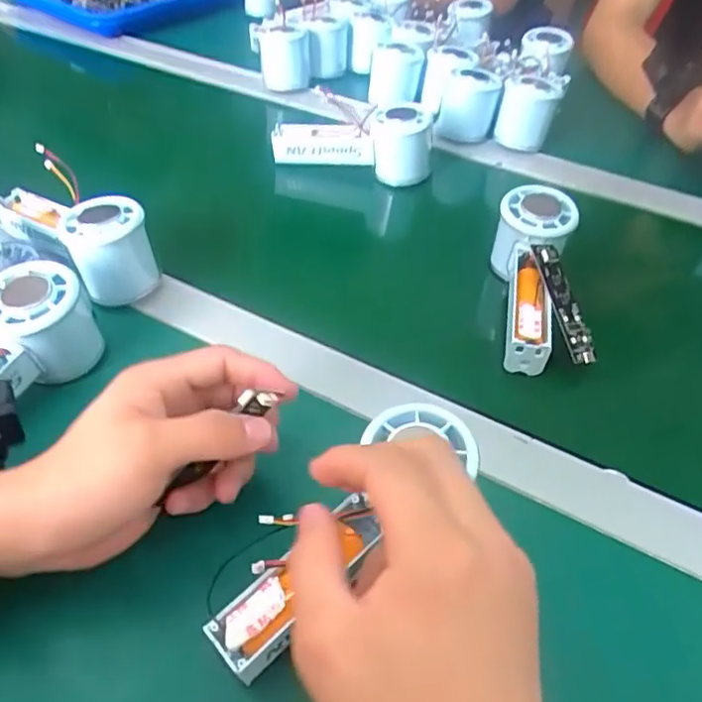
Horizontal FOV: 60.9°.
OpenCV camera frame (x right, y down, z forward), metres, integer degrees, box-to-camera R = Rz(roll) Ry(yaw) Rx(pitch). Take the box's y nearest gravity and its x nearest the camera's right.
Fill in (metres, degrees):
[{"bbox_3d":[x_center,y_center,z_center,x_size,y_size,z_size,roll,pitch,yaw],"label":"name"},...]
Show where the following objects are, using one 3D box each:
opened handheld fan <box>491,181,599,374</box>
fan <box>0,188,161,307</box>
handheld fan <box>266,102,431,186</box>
[{"bbox_3d":[0.138,-0.046,0.447,0.057,0.063,0.149,4,60,3],"label":"opened handheld fan"},{"bbox_3d":[-0.209,-0.093,0.448,0.144,0.062,0.059,34,56,27],"label":"fan"},{"bbox_3d":[0.002,-0.199,0.583,0.150,0.088,0.052,6,47,5],"label":"handheld fan"}]

